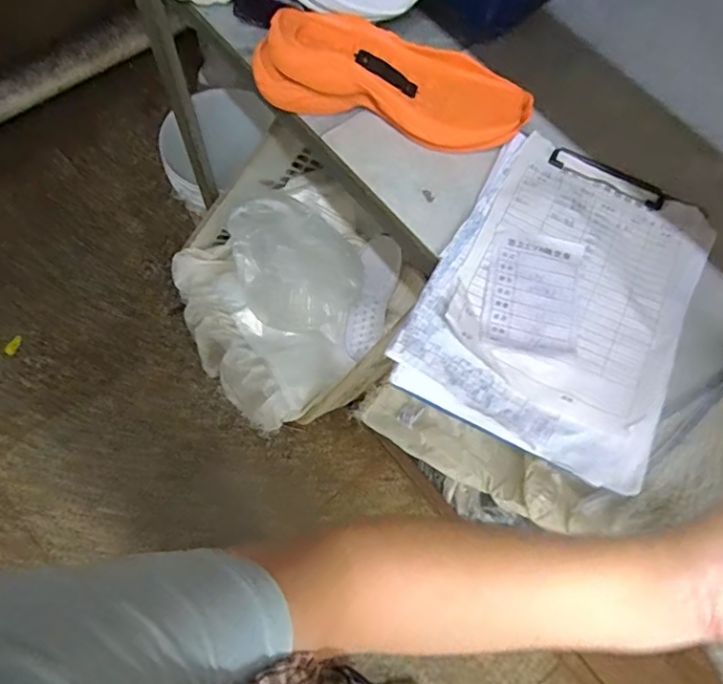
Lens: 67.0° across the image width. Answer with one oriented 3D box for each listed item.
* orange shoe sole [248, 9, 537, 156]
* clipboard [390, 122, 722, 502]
[{"bbox_3d":[0.034,-0.263,0.536,0.273,0.057,0.105,14,68,1],"label":"orange shoe sole"},{"bbox_3d":[0.183,-0.050,0.483,0.214,0.031,0.304,28,69,7],"label":"clipboard"}]

